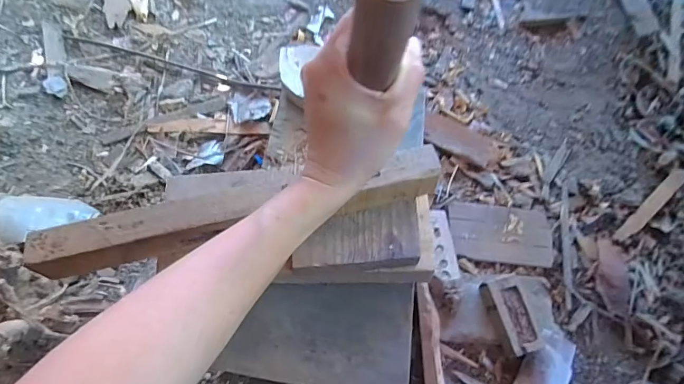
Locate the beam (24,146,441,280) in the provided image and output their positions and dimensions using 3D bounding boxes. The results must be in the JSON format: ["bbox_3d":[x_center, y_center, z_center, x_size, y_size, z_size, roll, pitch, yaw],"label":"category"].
[{"bbox_3d":[-0.105,0.019,0.429,0.422,0.035,0.049,-12,69,-7],"label":"beam"}]

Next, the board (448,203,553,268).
[{"bbox_3d":[0.256,0.067,0.645,0.161,0.016,0.096,5,69,2],"label":"board"}]

